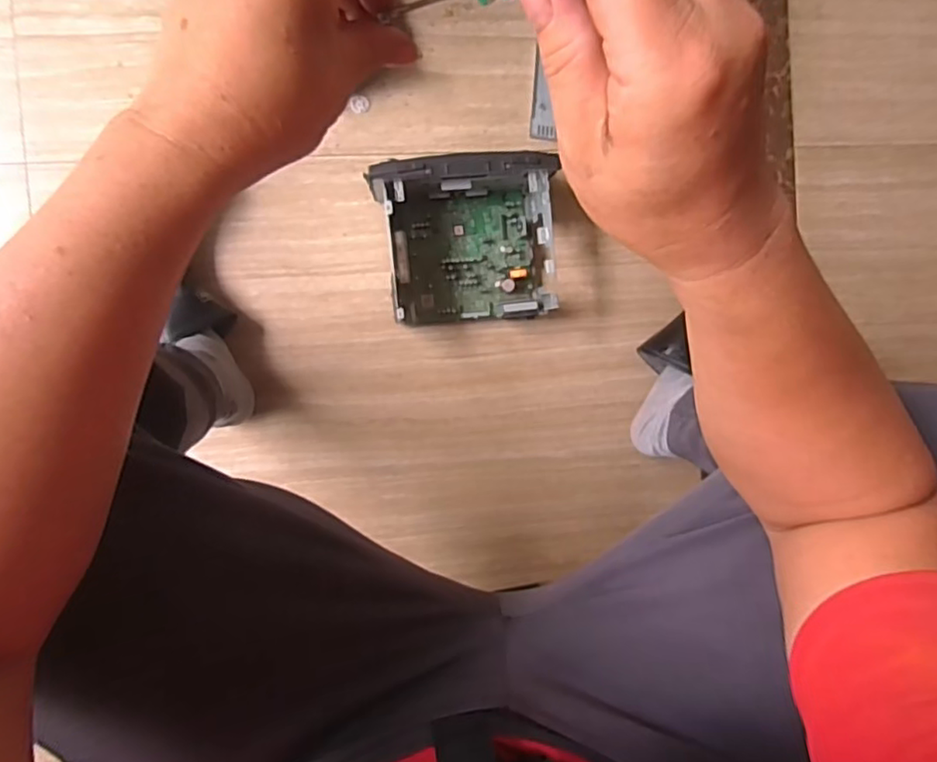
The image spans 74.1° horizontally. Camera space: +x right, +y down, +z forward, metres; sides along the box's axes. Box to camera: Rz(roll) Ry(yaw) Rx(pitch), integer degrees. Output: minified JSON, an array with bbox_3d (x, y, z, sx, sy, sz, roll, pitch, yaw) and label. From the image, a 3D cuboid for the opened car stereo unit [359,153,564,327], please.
[{"bbox_3d":[-0.001,-0.156,0.726,0.193,0.119,0.173,-8,94,-8],"label":"opened car stereo unit"}]

